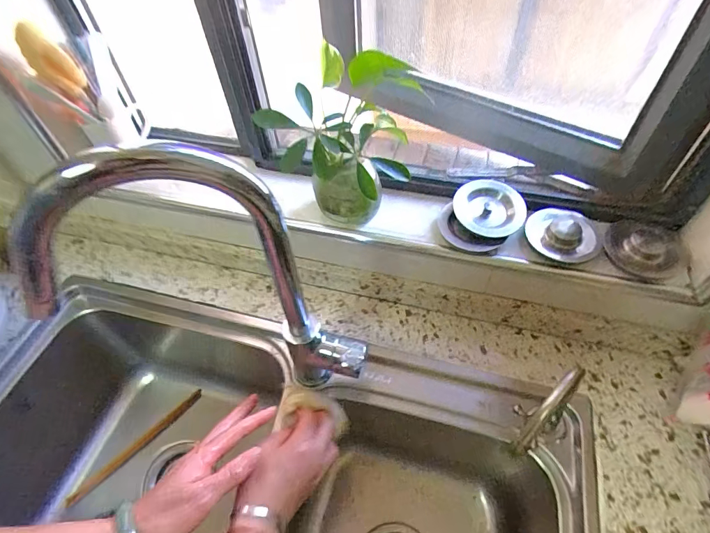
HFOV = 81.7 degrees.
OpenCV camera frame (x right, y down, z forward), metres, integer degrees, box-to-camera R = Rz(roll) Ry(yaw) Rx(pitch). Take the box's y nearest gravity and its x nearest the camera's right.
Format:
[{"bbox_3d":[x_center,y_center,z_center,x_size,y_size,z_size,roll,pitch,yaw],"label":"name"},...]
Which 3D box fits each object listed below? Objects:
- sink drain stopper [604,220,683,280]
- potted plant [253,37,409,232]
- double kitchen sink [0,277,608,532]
[{"bbox_3d":[0.327,-0.020,0.466,0.076,0.015,0.069,14,68,16],"label":"sink drain stopper"},{"bbox_3d":[-0.021,-0.167,0.506,0.165,0.204,0.163,-4,52,1],"label":"potted plant"},{"bbox_3d":[-0.126,0.297,0.540,0.759,0.233,0.389,12,54,12],"label":"double kitchen sink"}]

